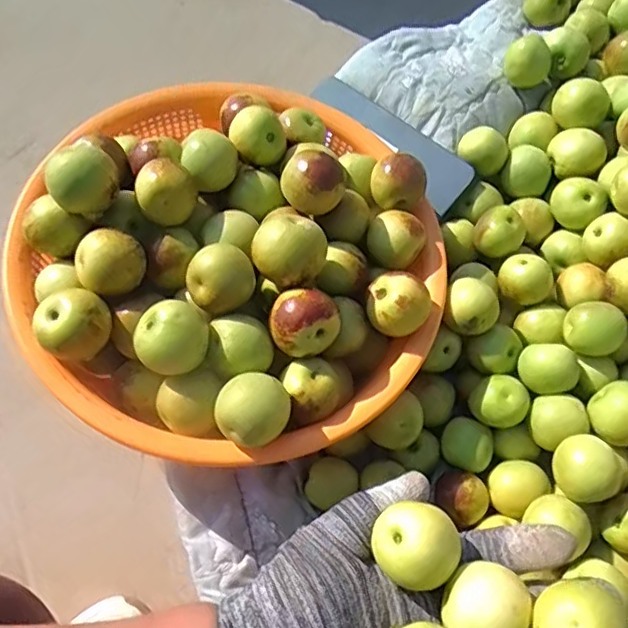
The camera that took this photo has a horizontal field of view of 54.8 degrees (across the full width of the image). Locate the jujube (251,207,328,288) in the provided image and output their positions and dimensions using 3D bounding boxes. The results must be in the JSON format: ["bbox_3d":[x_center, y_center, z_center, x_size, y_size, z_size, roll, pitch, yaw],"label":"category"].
[{"bbox_3d":[-0.013,-0.034,0.348,0.040,0.043,0.044,0,63,0],"label":"jujube"}]

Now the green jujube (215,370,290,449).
[{"bbox_3d":[-0.032,0.051,0.319,0.037,0.034,0.033,-4,63,-3],"label":"green jujube"}]

